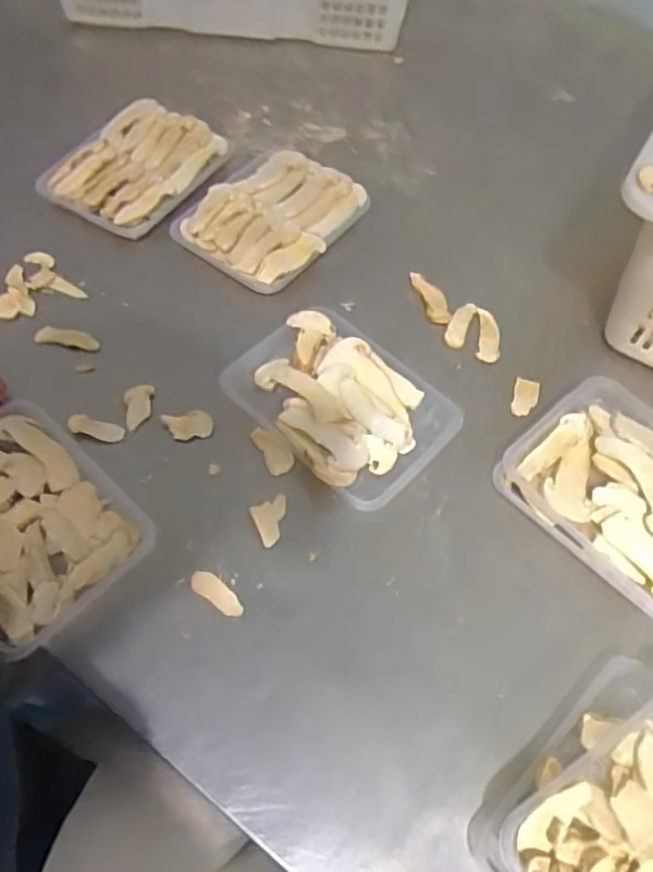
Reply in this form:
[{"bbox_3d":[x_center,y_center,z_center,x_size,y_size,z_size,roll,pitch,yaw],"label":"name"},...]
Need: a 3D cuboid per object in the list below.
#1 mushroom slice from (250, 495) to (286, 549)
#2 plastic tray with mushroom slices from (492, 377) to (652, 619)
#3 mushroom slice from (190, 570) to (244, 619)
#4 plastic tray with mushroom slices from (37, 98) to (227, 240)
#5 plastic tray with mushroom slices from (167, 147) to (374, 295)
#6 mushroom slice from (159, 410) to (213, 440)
[{"bbox_3d":[-0.042,0.068,0.527,0.030,0.005,0.036,-19,62,-15],"label":"mushroom slice"},{"bbox_3d":[0.246,0.050,0.536,0.189,0.049,0.138,41,65,19],"label":"plastic tray with mushroom slices"},{"bbox_3d":[-0.081,0.118,0.492,0.046,0.006,0.017,33,62,15],"label":"mushroom slice"},{"bbox_3d":[-0.200,-0.281,0.685,0.116,0.031,0.166,34,64,13],"label":"plastic tray with mushroom slices"},{"bbox_3d":[-0.056,-0.228,0.674,0.140,0.023,0.171,34,64,13],"label":"plastic tray with mushroom slices"},{"bbox_3d":[-0.119,-0.010,0.562,0.042,0.004,0.024,-6,60,-8],"label":"mushroom slice"}]

